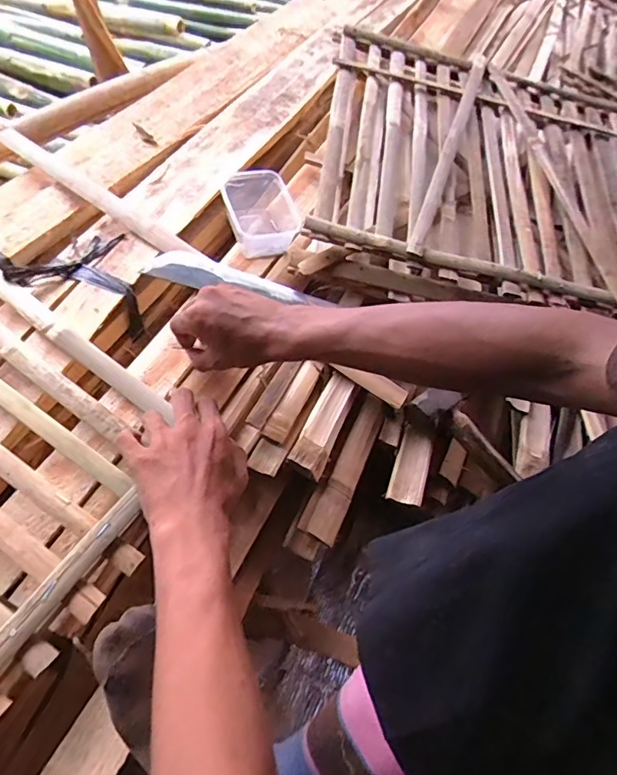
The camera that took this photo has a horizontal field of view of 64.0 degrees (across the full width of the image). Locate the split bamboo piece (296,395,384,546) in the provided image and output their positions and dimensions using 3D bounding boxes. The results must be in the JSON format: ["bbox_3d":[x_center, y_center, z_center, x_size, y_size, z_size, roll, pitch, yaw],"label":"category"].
[{"bbox_3d":[0.039,0.082,0.532,0.038,0.027,0.174,21,55,10],"label":"split bamboo piece"}]

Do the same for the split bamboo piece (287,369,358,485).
[{"bbox_3d":[0.019,0.036,0.522,0.035,0.008,0.119,28,56,1],"label":"split bamboo piece"}]

